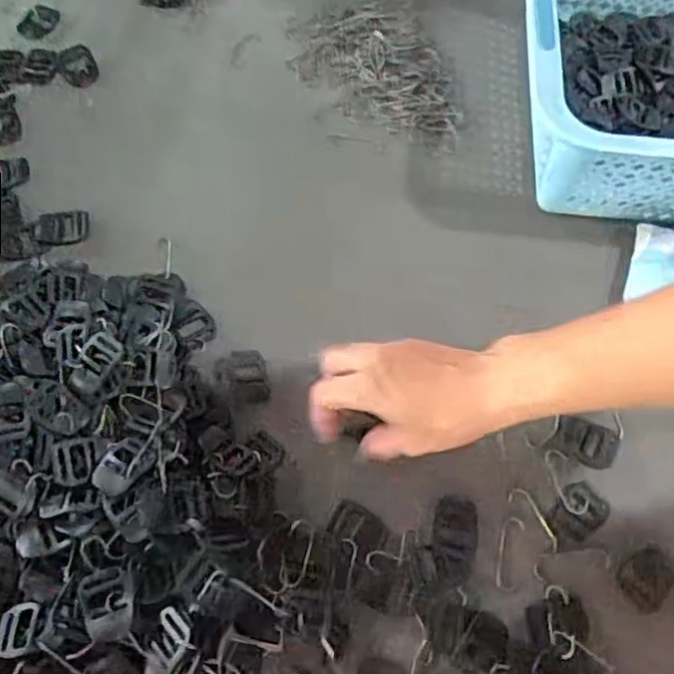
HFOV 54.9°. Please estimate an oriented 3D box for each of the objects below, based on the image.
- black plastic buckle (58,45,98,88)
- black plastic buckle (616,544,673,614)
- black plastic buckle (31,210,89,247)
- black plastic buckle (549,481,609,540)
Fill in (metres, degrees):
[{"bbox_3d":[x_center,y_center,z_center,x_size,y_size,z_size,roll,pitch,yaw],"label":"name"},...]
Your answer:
[{"bbox_3d":[-0.225,-0.236,0.563,0.030,0.004,0.044,-14,68,-8],"label":"black plastic buckle"},{"bbox_3d":[0.199,0.153,0.416,0.042,0.004,0.032,-42,74,-18],"label":"black plastic buckle"},{"bbox_3d":[-0.211,-0.083,0.493,0.042,0.004,0.027,-11,67,-7],"label":"black plastic buckle"},{"bbox_3d":[0.159,0.114,0.429,0.037,0.004,0.031,-33,72,-15],"label":"black plastic buckle"}]

